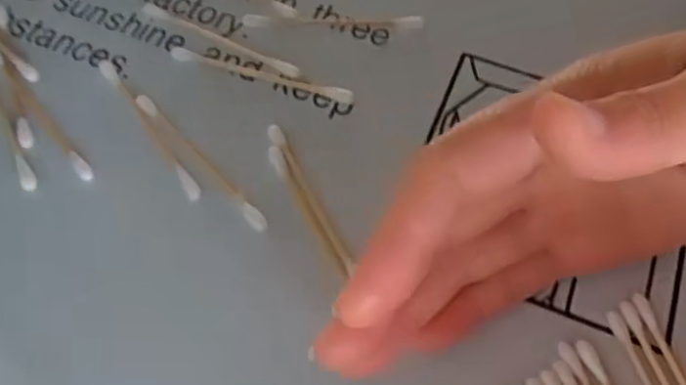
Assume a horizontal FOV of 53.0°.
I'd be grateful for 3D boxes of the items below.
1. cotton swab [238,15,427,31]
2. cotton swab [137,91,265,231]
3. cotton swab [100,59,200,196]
[{"bbox_3d":[-0.004,-0.067,0.270,0.070,0.005,0.005,2,59,0],"label":"cotton swab"},{"bbox_3d":[-0.050,-0.012,0.236,0.005,0.004,0.072,-37,66,-21],"label":"cotton swab"},{"bbox_3d":[-0.070,-0.025,0.244,0.005,0.004,0.074,-30,64,-18],"label":"cotton swab"}]

